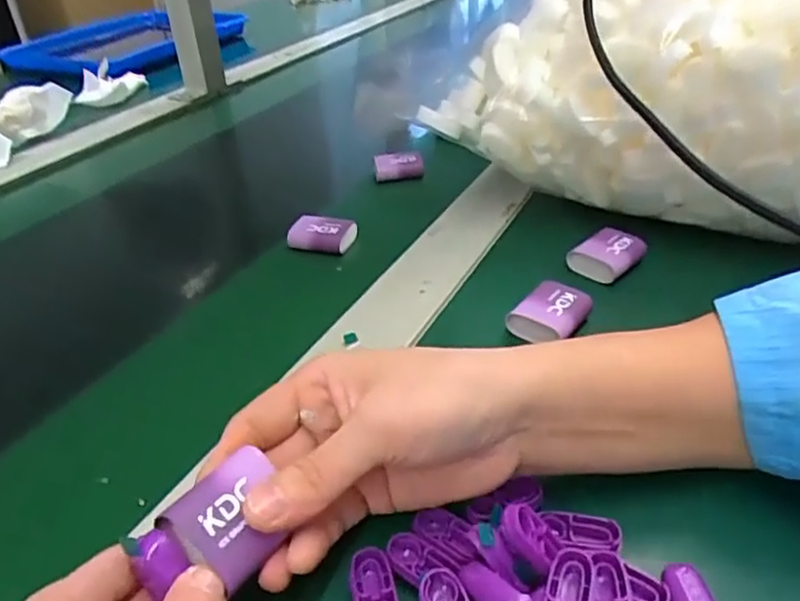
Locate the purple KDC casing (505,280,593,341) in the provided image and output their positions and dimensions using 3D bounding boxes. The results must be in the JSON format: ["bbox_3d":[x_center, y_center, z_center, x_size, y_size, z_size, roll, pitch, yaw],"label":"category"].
[{"bbox_3d":[0.087,0.008,0.375,0.031,0.019,0.043,26,43,35],"label":"purple KDC casing"}]

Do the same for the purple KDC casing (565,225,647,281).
[{"bbox_3d":[0.134,-0.031,0.425,0.044,0.015,0.034,-27,41,-31],"label":"purple KDC casing"}]

